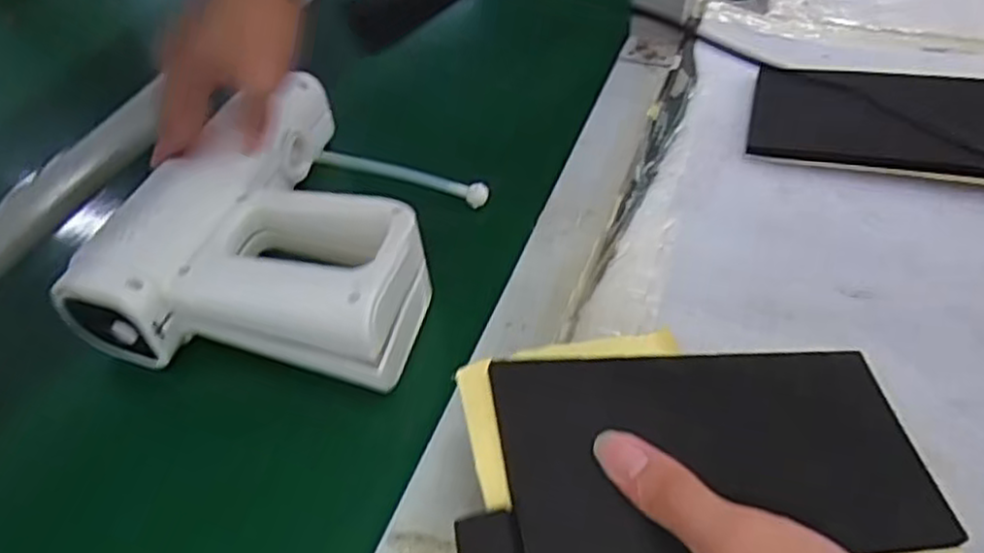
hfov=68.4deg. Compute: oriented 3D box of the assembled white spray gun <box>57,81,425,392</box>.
[{"bbox_3d":[-0.111,-0.040,0.413,0.172,0.058,0.206,7,49,12],"label":"assembled white spray gun"}]

